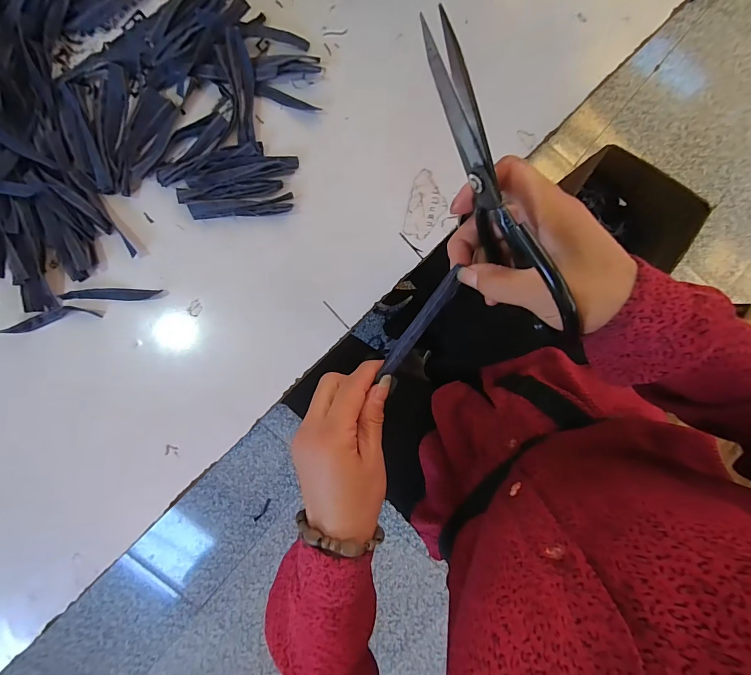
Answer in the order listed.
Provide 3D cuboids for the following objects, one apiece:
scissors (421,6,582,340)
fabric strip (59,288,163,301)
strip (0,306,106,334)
[{"bbox_3d":[0.066,-0.073,0.194,0.010,0.048,0.164,-33,107,2],"label":"scissors"},{"bbox_3d":[-0.232,-0.038,0.317,0.084,0.004,0.010,1,94,0],"label":"fabric strip"},{"bbox_3d":[-0.285,-0.018,0.316,0.083,0.011,0.015,-11,94,1],"label":"strip"}]

